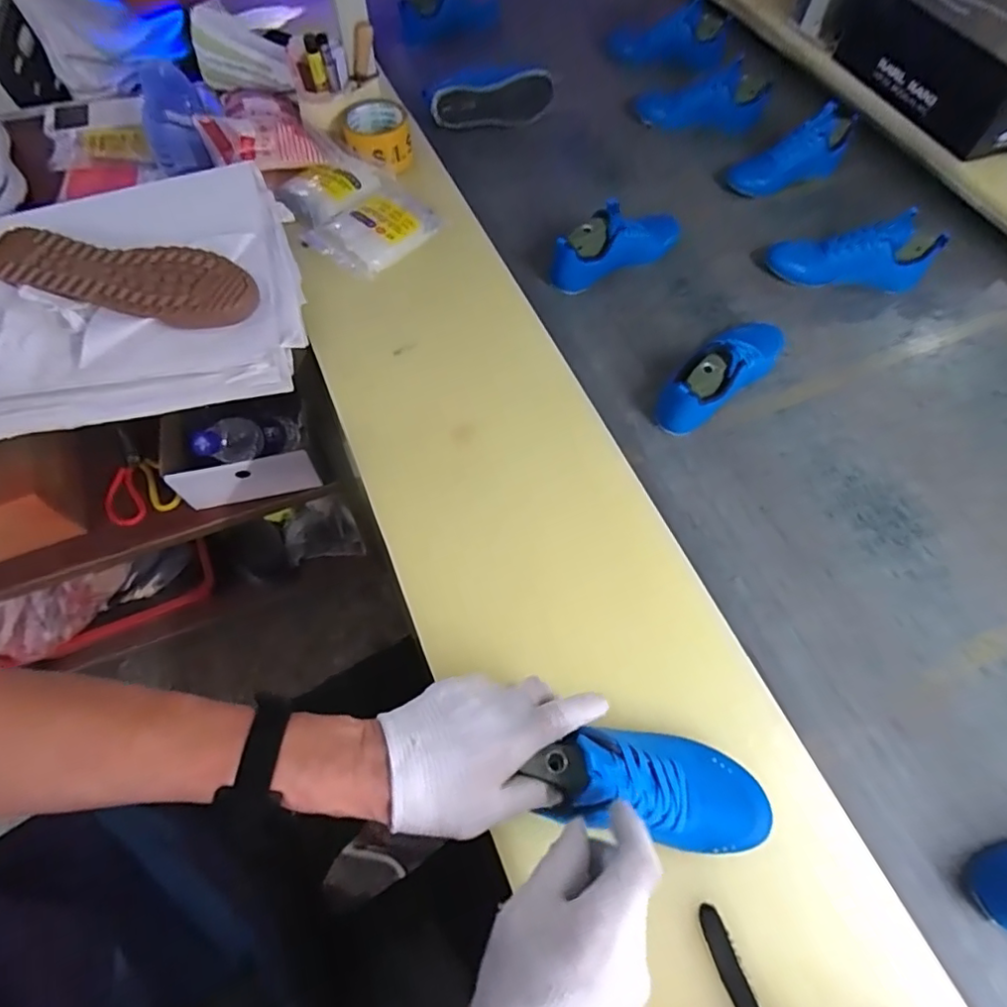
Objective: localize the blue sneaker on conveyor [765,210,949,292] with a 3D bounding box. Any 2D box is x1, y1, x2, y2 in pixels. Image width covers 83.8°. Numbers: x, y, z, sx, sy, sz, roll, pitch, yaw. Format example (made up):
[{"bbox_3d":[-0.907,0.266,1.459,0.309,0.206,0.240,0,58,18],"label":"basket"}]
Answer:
[{"bbox_3d":[0.516,-0.368,0.826,0.218,0.087,0.077,1,63,-2],"label":"blue sneaker on conveyor"}]

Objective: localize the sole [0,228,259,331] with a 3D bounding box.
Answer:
[{"bbox_3d":[-0.413,-0.241,0.606,0.278,0.033,0.086,5,63,0],"label":"sole"}]

